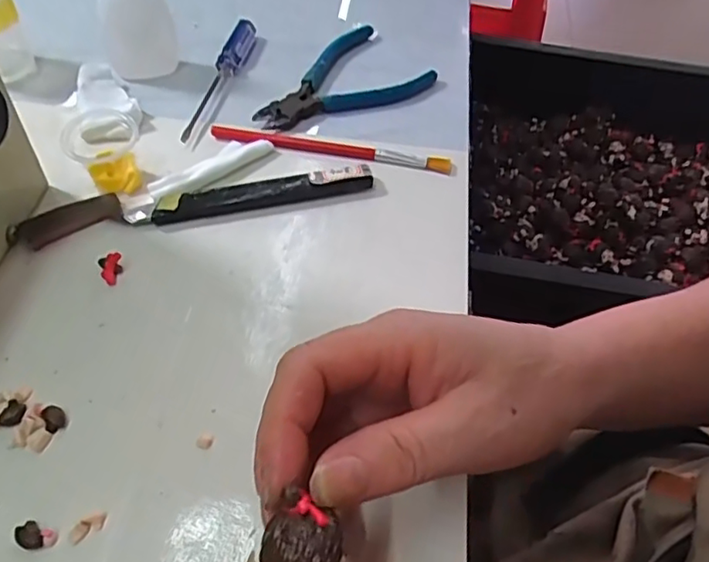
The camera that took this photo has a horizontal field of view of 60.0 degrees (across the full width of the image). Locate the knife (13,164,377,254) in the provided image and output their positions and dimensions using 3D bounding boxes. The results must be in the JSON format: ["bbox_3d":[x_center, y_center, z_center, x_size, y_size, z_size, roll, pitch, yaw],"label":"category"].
[{"bbox_3d":[-0.110,-0.048,0.335,0.145,0.008,0.028,-24,57,-20],"label":"knife"}]

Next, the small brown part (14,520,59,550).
[{"bbox_3d":[-0.119,0.096,0.230,0.015,0.004,0.009,17,53,10],"label":"small brown part"}]

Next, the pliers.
[{"bbox_3d":[-0.013,-0.130,0.404,0.116,0.015,0.069,-32,60,-24],"label":"pliers"}]

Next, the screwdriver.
[{"bbox_3d":[-0.090,-0.134,0.404,0.015,0.017,0.123,12,53,6],"label":"screwdriver"}]

